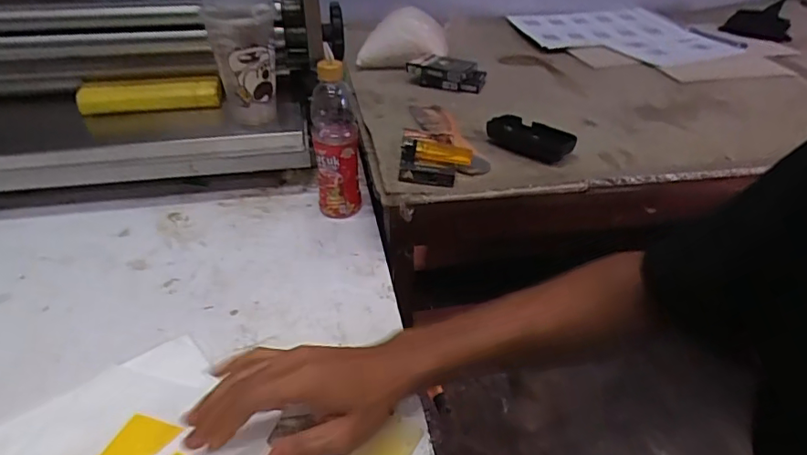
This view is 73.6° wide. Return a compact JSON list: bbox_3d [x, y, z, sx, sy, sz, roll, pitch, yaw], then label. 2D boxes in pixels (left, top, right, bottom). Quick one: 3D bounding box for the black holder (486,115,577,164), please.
[{"bbox_3d":[0.153,-0.110,0.660,0.046,0.027,0.103,-27,44,-34],"label":"black holder"}]

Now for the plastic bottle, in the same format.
[{"bbox_3d":[-0.085,-0.108,0.671,0.053,0.191,0.059,-4,34,-6],"label":"plastic bottle"}]

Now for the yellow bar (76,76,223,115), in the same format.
[{"bbox_3d":[-0.357,-0.188,0.760,0.190,0.038,0.041,-2,34,-2],"label":"yellow bar"}]

